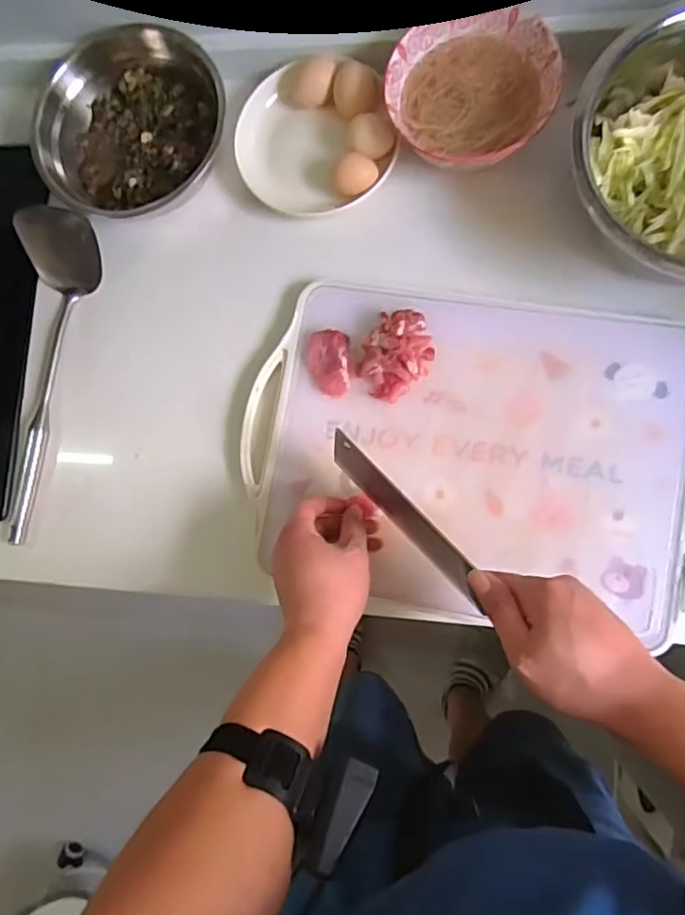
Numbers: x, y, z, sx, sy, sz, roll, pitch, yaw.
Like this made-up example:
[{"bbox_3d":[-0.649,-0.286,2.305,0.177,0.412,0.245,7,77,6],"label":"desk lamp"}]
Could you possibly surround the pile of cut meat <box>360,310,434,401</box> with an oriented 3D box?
[{"bbox_3d":[0.054,-0.102,0.560,0.066,0.029,0.090,18,87,9],"label":"pile of cut meat"}]

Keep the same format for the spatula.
[{"bbox_3d":[-0.346,-0.090,0.626,0.085,0.061,0.355,13,86,9],"label":"spatula"}]

